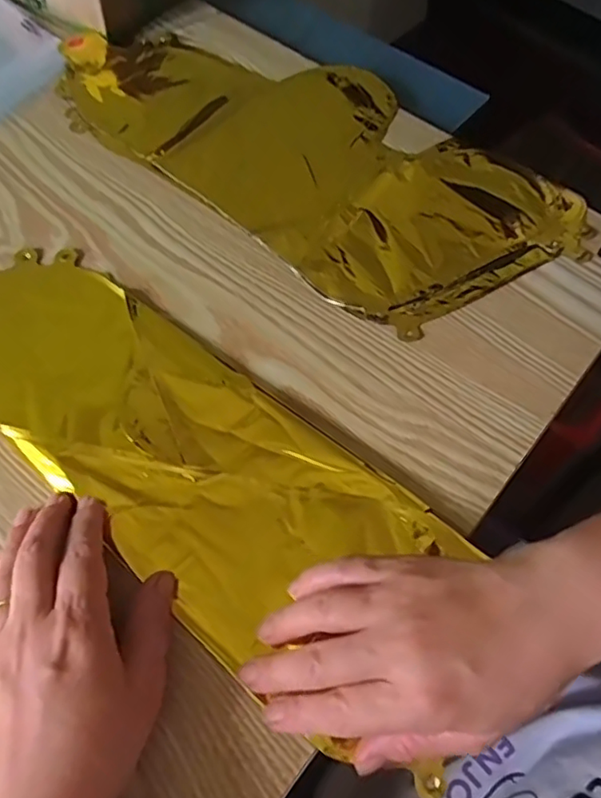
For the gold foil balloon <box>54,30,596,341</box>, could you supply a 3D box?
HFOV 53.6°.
[{"bbox_3d":[0.001,-0.209,0.485,0.429,0.013,0.208,37,65,17],"label":"gold foil balloon"}]

